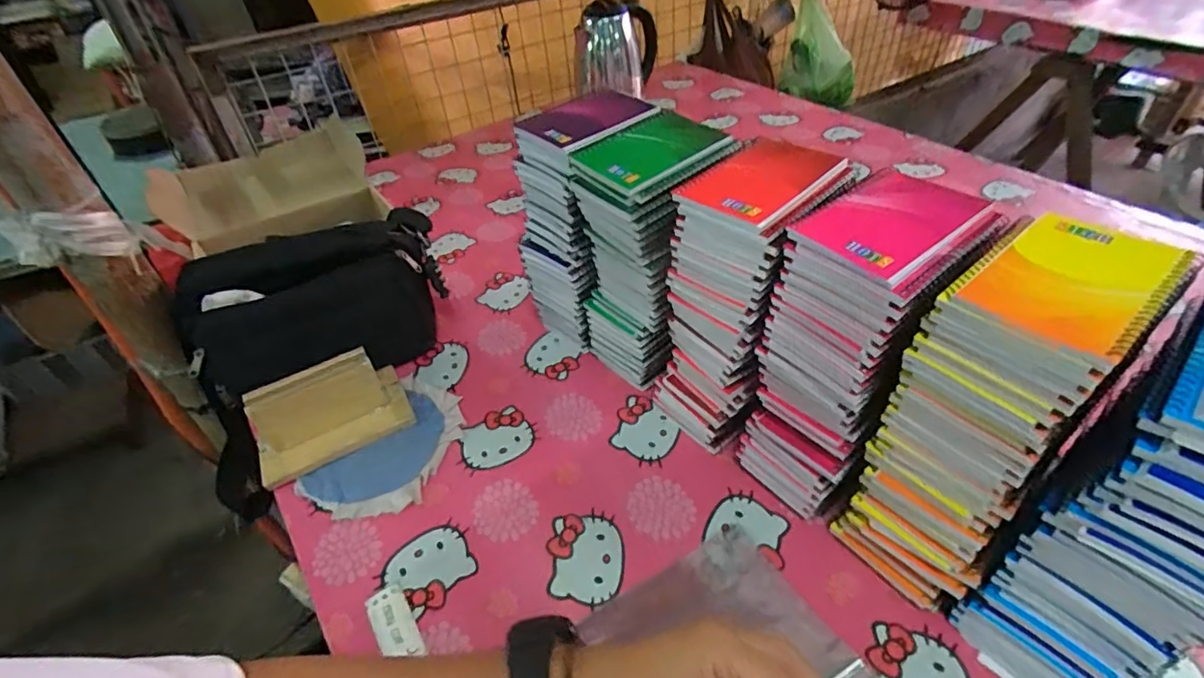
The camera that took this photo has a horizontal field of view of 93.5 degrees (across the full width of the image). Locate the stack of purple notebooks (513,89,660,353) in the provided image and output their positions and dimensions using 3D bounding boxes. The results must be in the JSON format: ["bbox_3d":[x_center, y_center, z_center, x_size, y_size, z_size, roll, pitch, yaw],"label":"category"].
[{"bbox_3d":[-0.014,-0.124,0.662,0.109,0.281,0.133,32,54,33],"label":"stack of purple notebooks"}]

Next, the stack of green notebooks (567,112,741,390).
[{"bbox_3d":[0.053,-0.073,0.605,0.134,0.275,0.111,-29,48,-24],"label":"stack of green notebooks"}]

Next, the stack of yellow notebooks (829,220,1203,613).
[{"bbox_3d":[0.281,0.068,0.425,0.137,0.281,0.103,-32,49,-26],"label":"stack of yellow notebooks"}]

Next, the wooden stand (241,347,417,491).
[{"bbox_3d":[-0.303,0.076,0.619,0.162,0.081,0.089,-24,46,-20],"label":"wooden stand"}]

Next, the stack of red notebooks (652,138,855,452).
[{"bbox_3d":[0.129,-0.030,0.550,0.115,0.276,0.131,28,52,31],"label":"stack of red notebooks"}]

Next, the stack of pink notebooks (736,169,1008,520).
[{"bbox_3d":[0.210,0.022,0.488,0.139,0.275,0.098,-30,48,-25],"label":"stack of pink notebooks"}]

